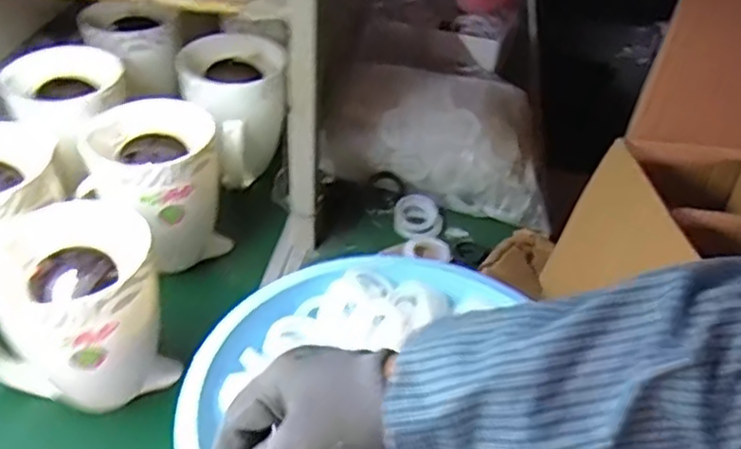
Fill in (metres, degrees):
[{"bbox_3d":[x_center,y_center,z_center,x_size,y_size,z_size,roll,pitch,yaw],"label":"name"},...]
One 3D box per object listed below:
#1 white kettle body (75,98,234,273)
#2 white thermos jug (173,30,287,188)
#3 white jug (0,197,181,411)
[{"bbox_3d":[-0.273,-0.028,0.889,0.149,0.200,0.151,15,41,14],"label":"white kettle body"},{"bbox_3d":[-0.204,-0.172,1.047,0.146,0.169,0.188,0,39,-4],"label":"white thermos jug"},{"bbox_3d":[-0.301,0.093,0.724,0.169,0.180,0.147,17,41,16],"label":"white jug"}]

